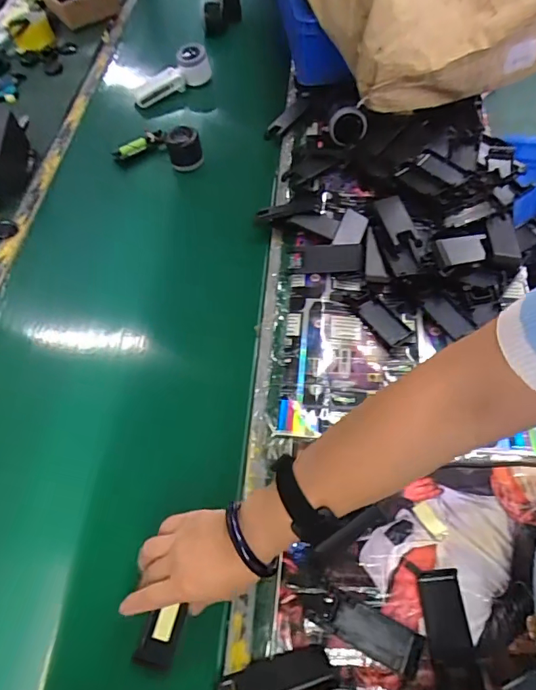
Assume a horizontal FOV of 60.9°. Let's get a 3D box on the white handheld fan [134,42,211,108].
[{"bbox_3d":[-0.196,-0.543,0.930,0.168,0.076,0.036,-28,59,8],"label":"white handheld fan"}]

